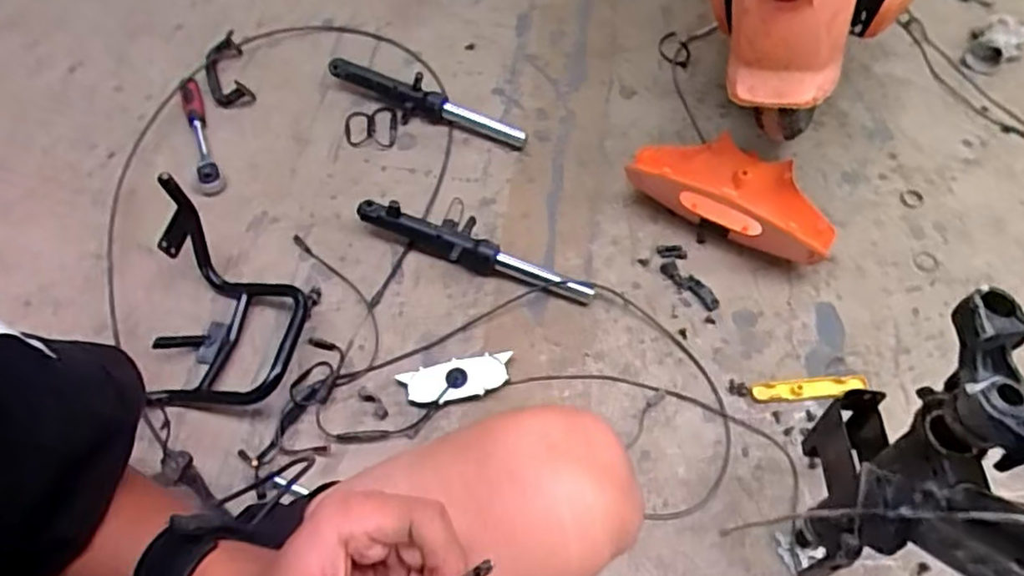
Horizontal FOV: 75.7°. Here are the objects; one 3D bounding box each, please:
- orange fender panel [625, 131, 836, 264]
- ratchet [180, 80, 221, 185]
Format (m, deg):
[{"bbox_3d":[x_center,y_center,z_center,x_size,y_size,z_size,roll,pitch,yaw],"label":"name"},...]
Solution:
[{"bbox_3d":[0.332,-0.147,0.969,0.295,0.106,0.149,28,65,17],"label":"orange fender panel"},{"bbox_3d":[-0.498,-0.246,1.052,0.030,0.031,0.215,-19,61,-8],"label":"ratchet"}]

